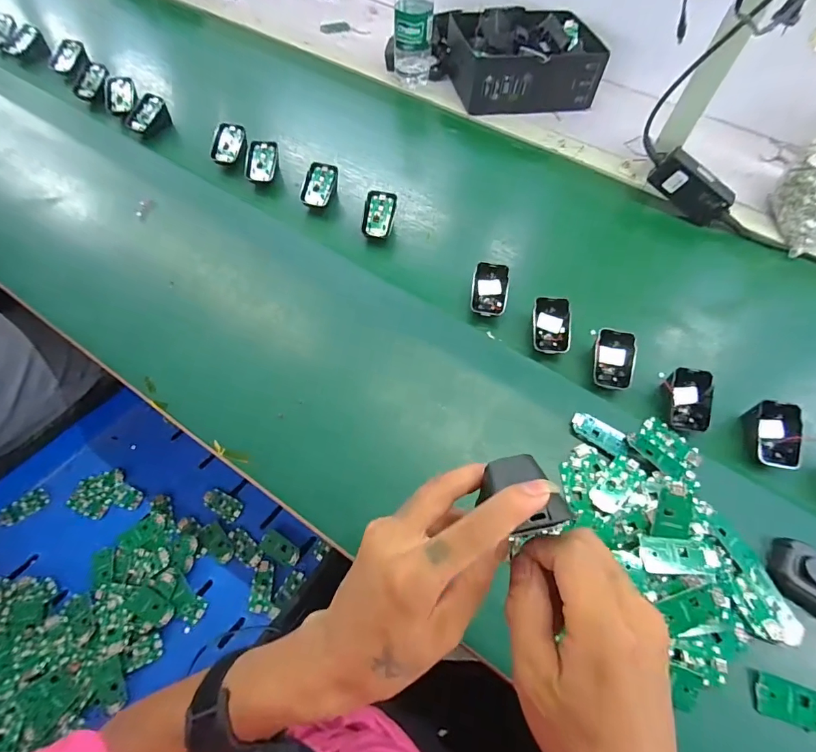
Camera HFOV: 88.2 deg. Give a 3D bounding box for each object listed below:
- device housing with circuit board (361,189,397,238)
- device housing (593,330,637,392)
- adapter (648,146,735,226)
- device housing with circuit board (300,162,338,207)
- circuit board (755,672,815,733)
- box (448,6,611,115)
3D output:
[{"bbox_3d":[-0.041,-0.229,0.600,0.042,0.012,0.066,9,88,-13],"label":"device housing with circuit board"},{"bbox_3d":[0.241,-0.020,0.493,0.046,0.013,0.069,7,92,15],"label":"device housing"},{"bbox_3d":[0.418,-0.275,0.621,0.116,0.057,0.030,37,65,-8],"label":"adapter"},{"bbox_3d":[-0.133,-0.286,0.632,0.044,0.018,0.067,17,88,-14],"label":"device housing with circuit board"},{"bbox_3d":[0.327,0.277,0.354,0.061,0.008,0.032,18,73,9],"label":"circuit board"},{"bbox_3d":[0.216,-0.579,0.774,0.265,0.093,0.179,-8,61,-7],"label":"box"}]

